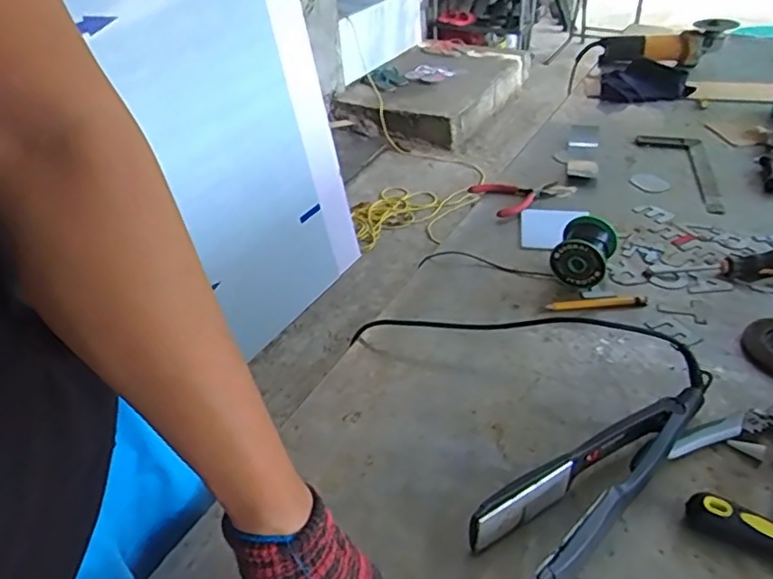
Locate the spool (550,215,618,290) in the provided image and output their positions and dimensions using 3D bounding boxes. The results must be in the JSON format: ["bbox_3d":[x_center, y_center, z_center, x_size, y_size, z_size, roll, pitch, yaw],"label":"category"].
[{"bbox_3d":[0.259,-0.049,0.804,0.069,0.064,0.080,18,41,24],"label":"spool"}]

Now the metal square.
[{"bbox_3d":[0.497,-0.206,1.039,0.113,0.019,0.269,6,38,10],"label":"metal square"}]

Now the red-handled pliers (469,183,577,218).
[{"bbox_3d":[0.228,-0.160,0.993,0.162,0.020,0.103,-13,38,-14],"label":"red-handled pliers"}]

